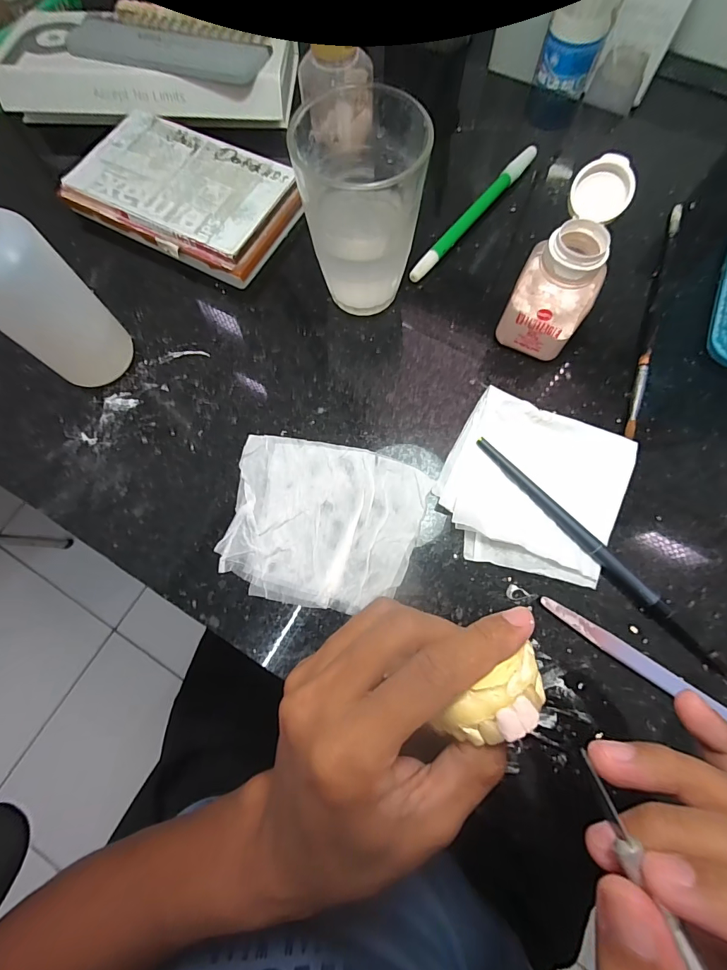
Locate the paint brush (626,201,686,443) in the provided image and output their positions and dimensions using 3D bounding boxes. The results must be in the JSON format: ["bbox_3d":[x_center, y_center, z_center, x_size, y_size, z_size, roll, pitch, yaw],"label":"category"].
[{"bbox_3d":[0.186,-0.112,0.260,0.009,0.006,0.186,20,75,7],"label":"paint brush"}]

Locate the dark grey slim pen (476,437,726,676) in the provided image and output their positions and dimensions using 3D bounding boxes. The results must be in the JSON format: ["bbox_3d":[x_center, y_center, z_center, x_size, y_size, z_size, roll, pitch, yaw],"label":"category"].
[{"bbox_3d":[0.123,0.034,0.215,0.008,0.007,0.165,-42,77,-10],"label":"dark grey slim pen"}]

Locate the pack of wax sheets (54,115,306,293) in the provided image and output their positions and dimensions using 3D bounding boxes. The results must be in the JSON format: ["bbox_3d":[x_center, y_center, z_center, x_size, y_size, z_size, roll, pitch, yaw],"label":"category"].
[{"bbox_3d":[-0.120,-0.201,0.285,0.147,0.022,0.091,28,77,9],"label":"pack of wax sheets"}]

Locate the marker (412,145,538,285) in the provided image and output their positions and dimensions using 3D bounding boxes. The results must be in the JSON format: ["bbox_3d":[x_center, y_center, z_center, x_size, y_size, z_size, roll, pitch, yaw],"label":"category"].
[{"bbox_3d":[0.079,-0.190,0.286,0.010,0.010,0.143,37,78,11],"label":"marker"}]

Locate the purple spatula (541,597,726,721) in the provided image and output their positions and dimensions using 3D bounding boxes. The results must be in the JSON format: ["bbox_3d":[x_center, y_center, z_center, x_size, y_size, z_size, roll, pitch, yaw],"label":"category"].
[{"bbox_3d":[0.150,0.097,0.199,0.136,0.005,0.009,34,78,11],"label":"purple spatula"}]

